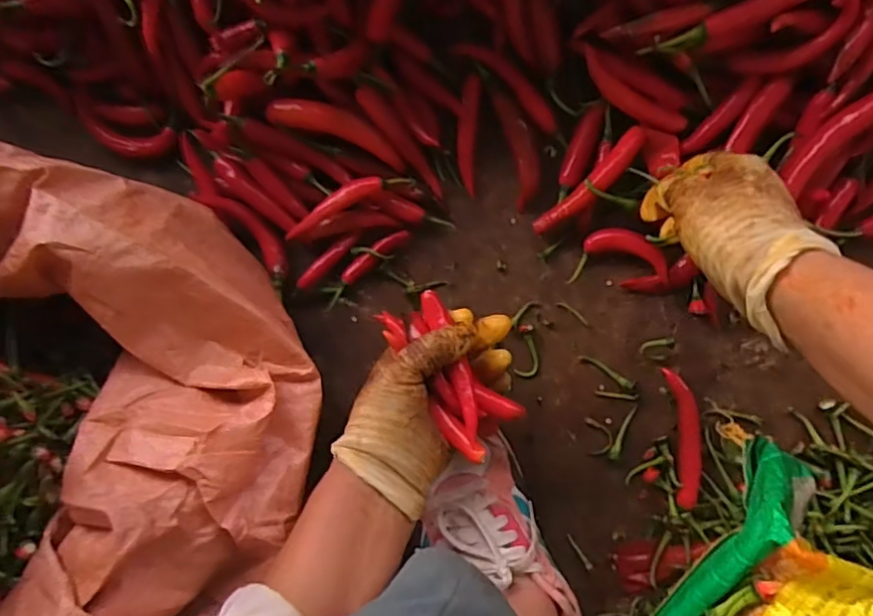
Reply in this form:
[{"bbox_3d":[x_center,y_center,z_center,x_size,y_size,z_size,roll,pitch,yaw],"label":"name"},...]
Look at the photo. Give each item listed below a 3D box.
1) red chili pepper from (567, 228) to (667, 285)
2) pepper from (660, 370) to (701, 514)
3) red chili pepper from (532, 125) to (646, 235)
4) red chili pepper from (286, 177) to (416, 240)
[{"bbox_3d":[0.145,-0.041,0.473,0.071,0.020,0.040,4,91,6],"label":"red chili pepper"},{"bbox_3d":[0.194,0.101,0.471,0.022,0.020,0.104,-4,90,6],"label":"pepper"},{"bbox_3d":[0.119,-0.096,0.462,0.108,0.021,0.018,-45,87,5],"label":"red chili pepper"},{"bbox_3d":[-0.073,-0.087,0.484,0.108,0.017,0.019,-25,88,5],"label":"red chili pepper"}]

